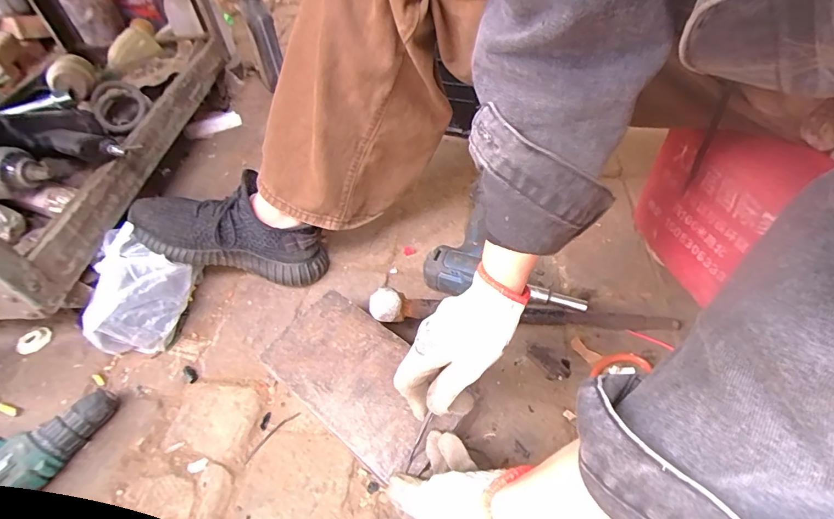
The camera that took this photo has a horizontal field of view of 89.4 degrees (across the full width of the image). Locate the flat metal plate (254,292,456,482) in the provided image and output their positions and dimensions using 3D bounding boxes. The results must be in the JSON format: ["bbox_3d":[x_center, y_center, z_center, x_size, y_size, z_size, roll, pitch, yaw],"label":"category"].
[{"bbox_3d":[-0.062,0.121,0.450,0.213,0.010,0.113,31,58,29],"label":"flat metal plate"}]

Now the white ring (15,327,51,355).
[{"bbox_3d":[-0.507,0.106,0.557,0.026,0.008,0.038,31,57,29],"label":"white ring"}]

